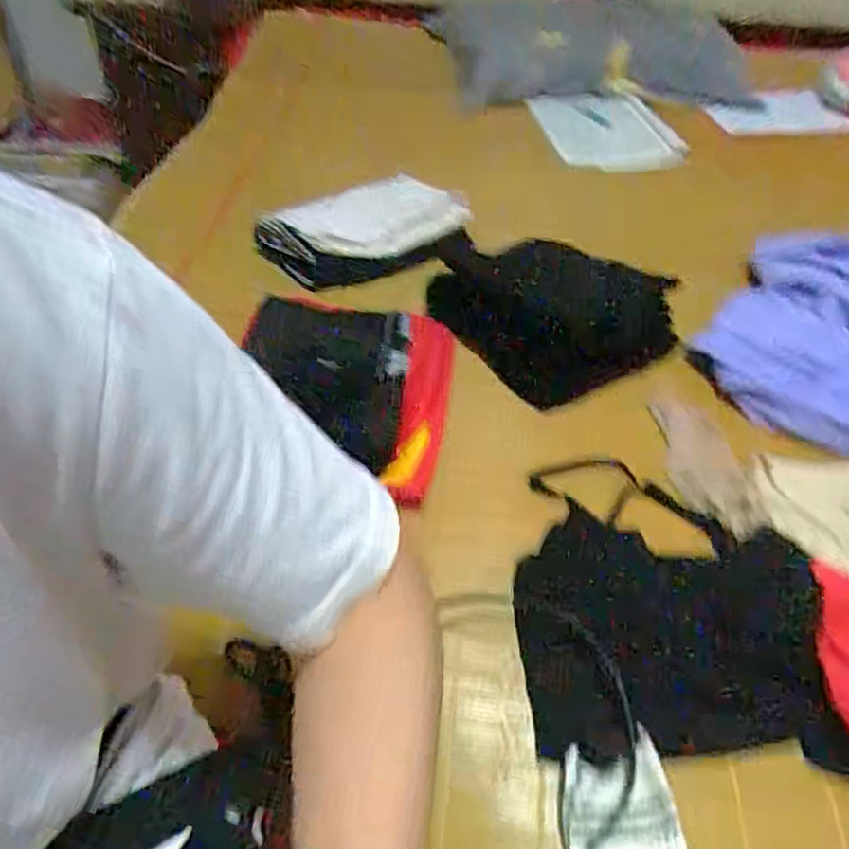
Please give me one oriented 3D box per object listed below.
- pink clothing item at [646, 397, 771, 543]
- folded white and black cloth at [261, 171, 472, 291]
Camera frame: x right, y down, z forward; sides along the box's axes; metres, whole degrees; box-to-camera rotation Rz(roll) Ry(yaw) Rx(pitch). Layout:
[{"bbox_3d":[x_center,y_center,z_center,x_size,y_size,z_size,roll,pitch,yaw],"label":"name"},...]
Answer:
[{"bbox_3d":[0.286,0.037,0.676,0.079,0.019,0.186,3,46,0],"label":"pink clothing item"},{"bbox_3d":[-0.083,-0.250,0.898,0.288,0.122,0.107,-10,45,8],"label":"folded white and black cloth"}]

